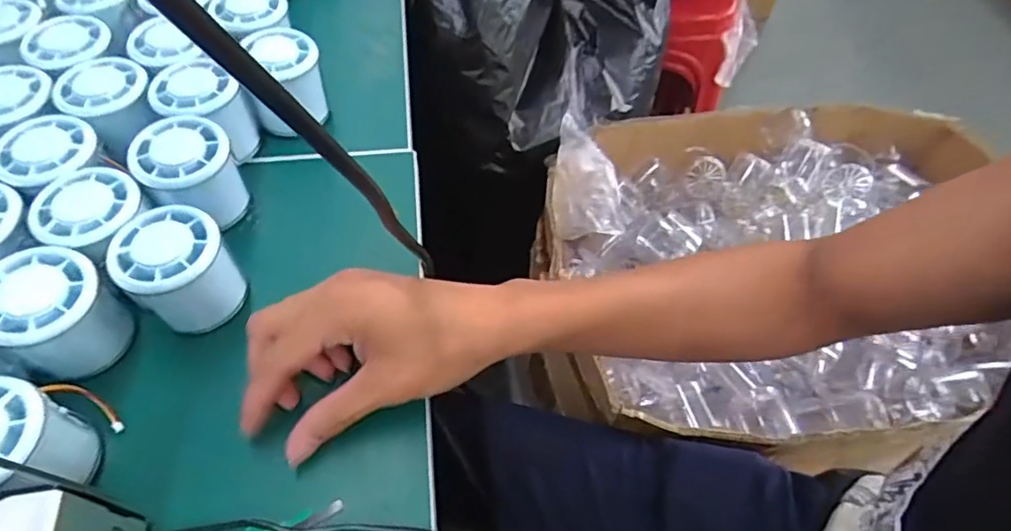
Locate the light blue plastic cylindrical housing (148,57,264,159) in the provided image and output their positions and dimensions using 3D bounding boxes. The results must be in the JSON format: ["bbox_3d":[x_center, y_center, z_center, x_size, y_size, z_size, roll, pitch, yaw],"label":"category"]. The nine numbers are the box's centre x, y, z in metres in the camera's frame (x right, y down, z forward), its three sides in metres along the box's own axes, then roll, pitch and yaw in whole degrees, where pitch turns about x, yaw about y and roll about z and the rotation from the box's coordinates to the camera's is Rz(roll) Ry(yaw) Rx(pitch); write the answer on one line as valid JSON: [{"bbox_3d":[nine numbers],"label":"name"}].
[{"bbox_3d":[-0.208,-0.103,0.408,0.056,0.060,0.064,-35,64,-22],"label":"light blue plastic cylindrical housing"}]

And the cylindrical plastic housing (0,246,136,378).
[{"bbox_3d":[-0.245,0.030,0.321,0.055,0.061,0.054,1,57,-1],"label":"cylindrical plastic housing"}]

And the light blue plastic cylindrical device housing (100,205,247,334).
[{"bbox_3d":[-0.191,0.004,0.338,0.053,0.063,0.053,1,57,-1],"label":"light blue plastic cylindrical device housing"}]

